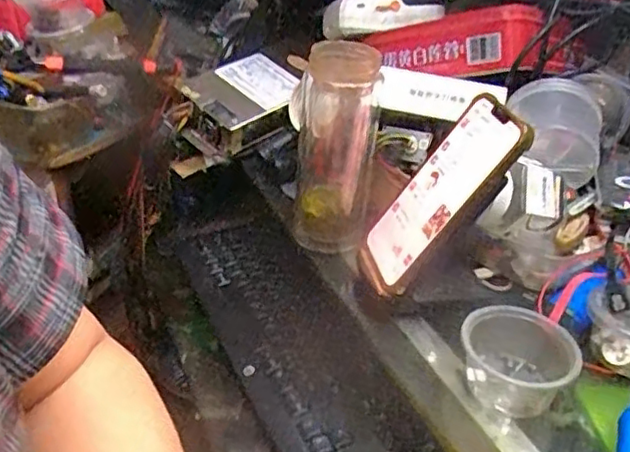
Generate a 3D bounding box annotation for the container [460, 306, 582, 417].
[{"bbox_3d":[0.136,0.093,0.443,0.073,0.042,0.073,3,32,-2],"label":"container"}]

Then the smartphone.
[{"bbox_3d":[0.093,-0.021,0.488,0.015,0.164,0.080,22,29,-31],"label":"smartphone"}]

